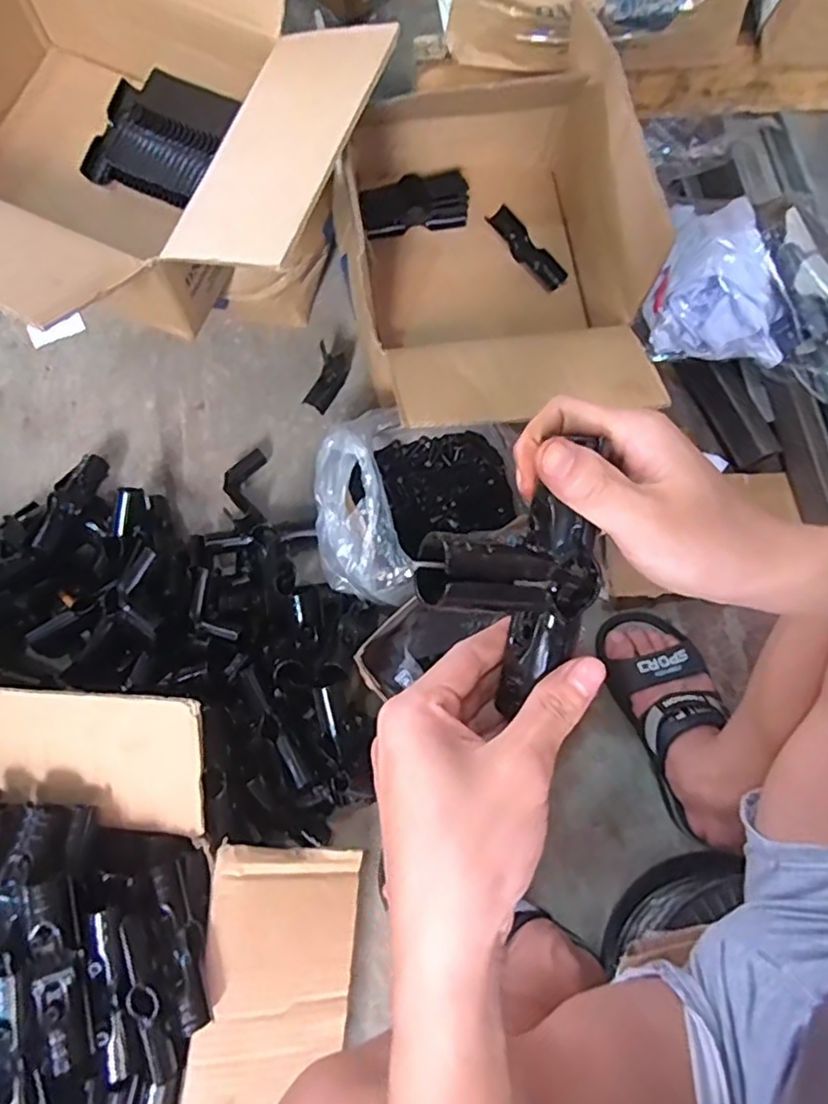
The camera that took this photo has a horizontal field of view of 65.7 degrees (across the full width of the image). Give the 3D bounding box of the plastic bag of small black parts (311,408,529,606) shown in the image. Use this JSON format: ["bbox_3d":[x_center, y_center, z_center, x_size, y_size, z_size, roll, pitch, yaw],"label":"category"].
[{"bbox_3d":[0.000,-0.057,0.704,0.225,0.129,0.191,-18,77,-6],"label":"plastic bag of small black parts"}]

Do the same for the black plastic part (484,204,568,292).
[{"bbox_3d":[0.143,-0.385,0.810,0.033,0.007,0.128,-37,80,-10],"label":"black plastic part"}]

